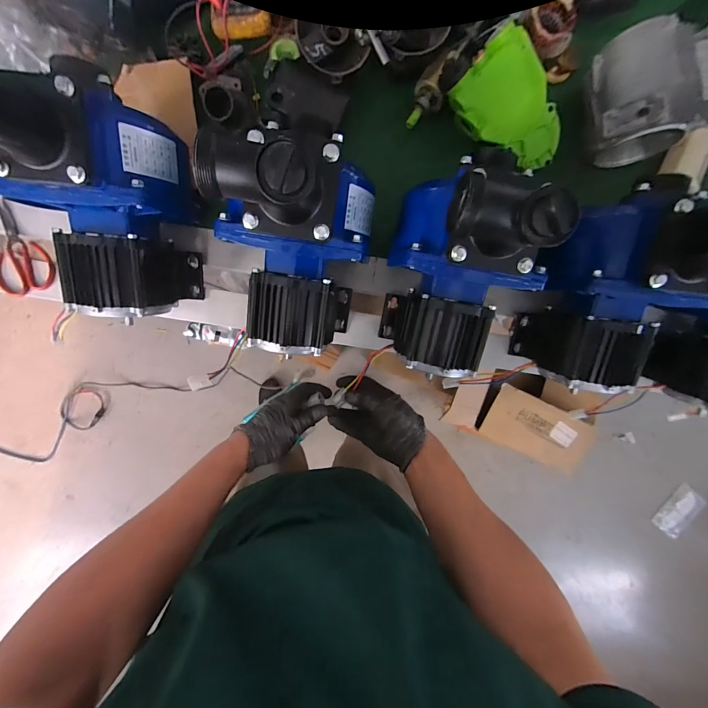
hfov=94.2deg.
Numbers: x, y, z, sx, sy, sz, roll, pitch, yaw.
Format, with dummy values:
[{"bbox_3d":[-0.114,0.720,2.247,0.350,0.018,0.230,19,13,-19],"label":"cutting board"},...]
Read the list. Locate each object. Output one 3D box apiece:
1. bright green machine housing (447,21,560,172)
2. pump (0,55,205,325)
[{"bbox_3d":[0.262,-0.401,0.548,0.199,0.065,0.122,36,120,-20],"label":"bright green machine housing"},{"bbox_3d":[-0.328,-0.187,0.410,0.167,0.303,0.268,6,92,-4],"label":"pump"}]

